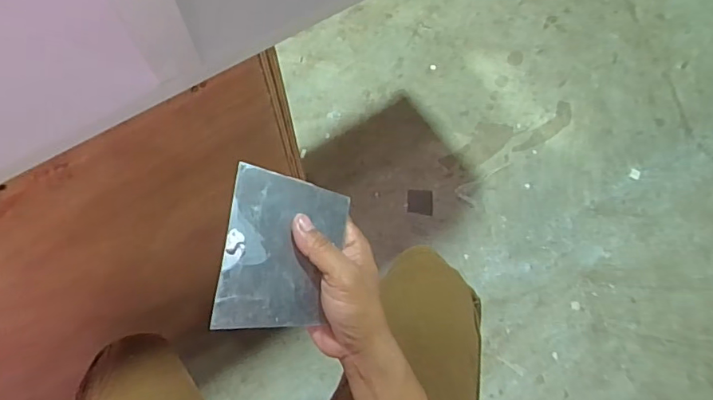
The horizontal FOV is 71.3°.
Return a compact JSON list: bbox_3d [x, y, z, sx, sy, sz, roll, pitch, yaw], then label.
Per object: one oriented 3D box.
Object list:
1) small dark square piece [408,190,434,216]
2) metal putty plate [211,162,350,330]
[{"bbox_3d":[0.135,0.005,1.050,0.053,0.005,0.054,3,73,1],"label":"small dark square piece"},{"bbox_3d":[-0.056,0.040,0.379,0.085,0.007,0.117,11,87,-16],"label":"metal putty plate"}]

